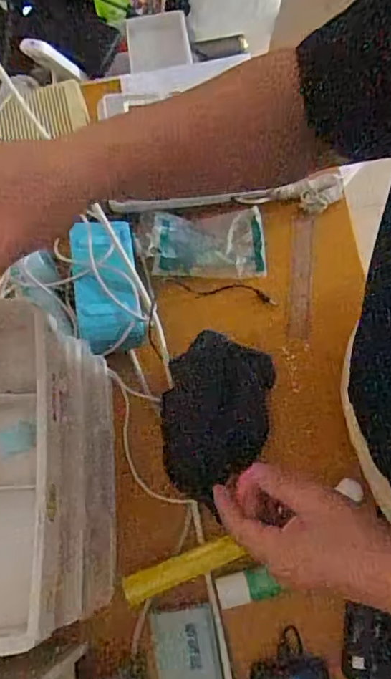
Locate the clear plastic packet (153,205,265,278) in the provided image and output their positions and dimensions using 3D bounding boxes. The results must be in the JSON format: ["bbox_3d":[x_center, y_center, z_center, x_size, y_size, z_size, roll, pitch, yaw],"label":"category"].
[{"bbox_3d":[0.016,-0.110,0.640,0.129,0.016,0.079,-6,88,-8],"label":"clear plastic packet"}]

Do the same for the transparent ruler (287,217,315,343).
[{"bbox_3d":[0.122,-0.073,0.637,0.024,0.006,0.146,3,80,9],"label":"transparent ruler"}]

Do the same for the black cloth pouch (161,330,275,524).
[{"bbox_3d":[0.021,0.081,0.578,0.109,0.029,0.166,6,73,6],"label":"black cloth pouch"}]

